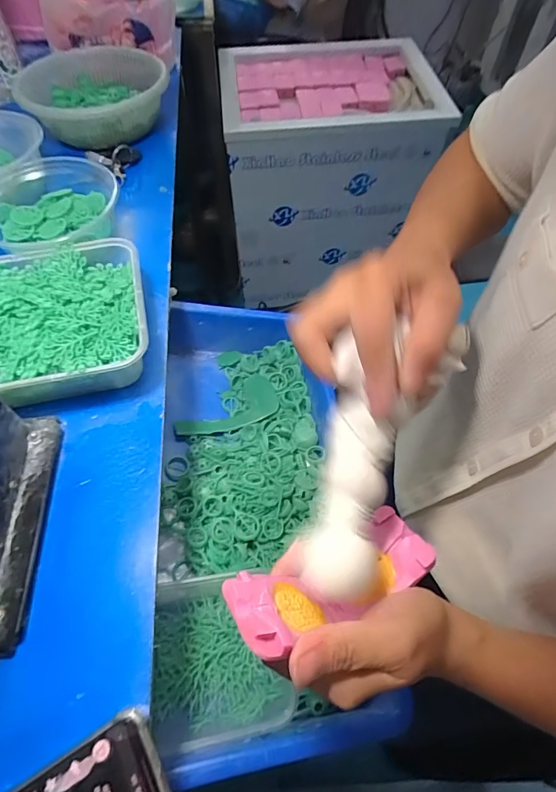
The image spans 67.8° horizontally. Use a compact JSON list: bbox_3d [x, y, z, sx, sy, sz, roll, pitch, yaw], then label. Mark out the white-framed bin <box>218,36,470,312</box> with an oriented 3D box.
[{"bbox_3d":[0.111,-0.611,1.186,0.489,0.509,0.424,-5,58,-4],"label":"white-framed bin"}]

